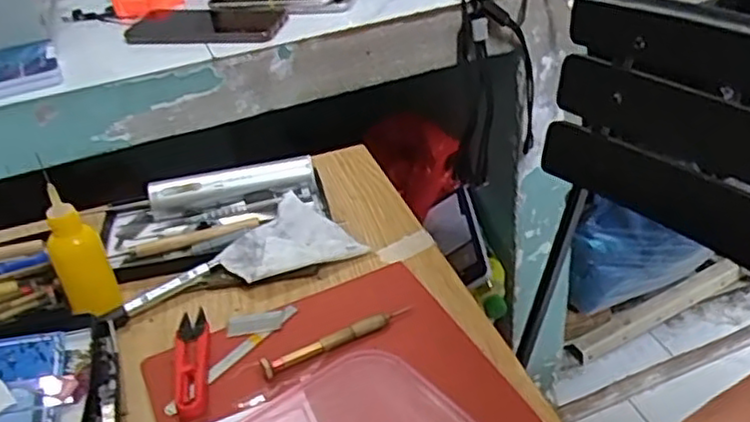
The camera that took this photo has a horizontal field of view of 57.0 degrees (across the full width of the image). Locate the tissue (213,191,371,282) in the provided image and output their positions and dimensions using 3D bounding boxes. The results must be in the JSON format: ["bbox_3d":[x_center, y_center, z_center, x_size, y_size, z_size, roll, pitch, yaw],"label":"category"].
[{"bbox_3d":[-0.065,0.031,0.540,0.081,0.010,0.085,32,58,20],"label":"tissue"}]

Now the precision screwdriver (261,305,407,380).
[{"bbox_3d":[-0.025,0.084,0.457,0.105,0.007,0.011,-21,37,-21],"label":"precision screwdriver"}]

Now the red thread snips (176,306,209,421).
[{"bbox_3d":[-0.119,0.098,0.453,0.021,0.014,0.102,-11,34,-7],"label":"red thread snips"}]

